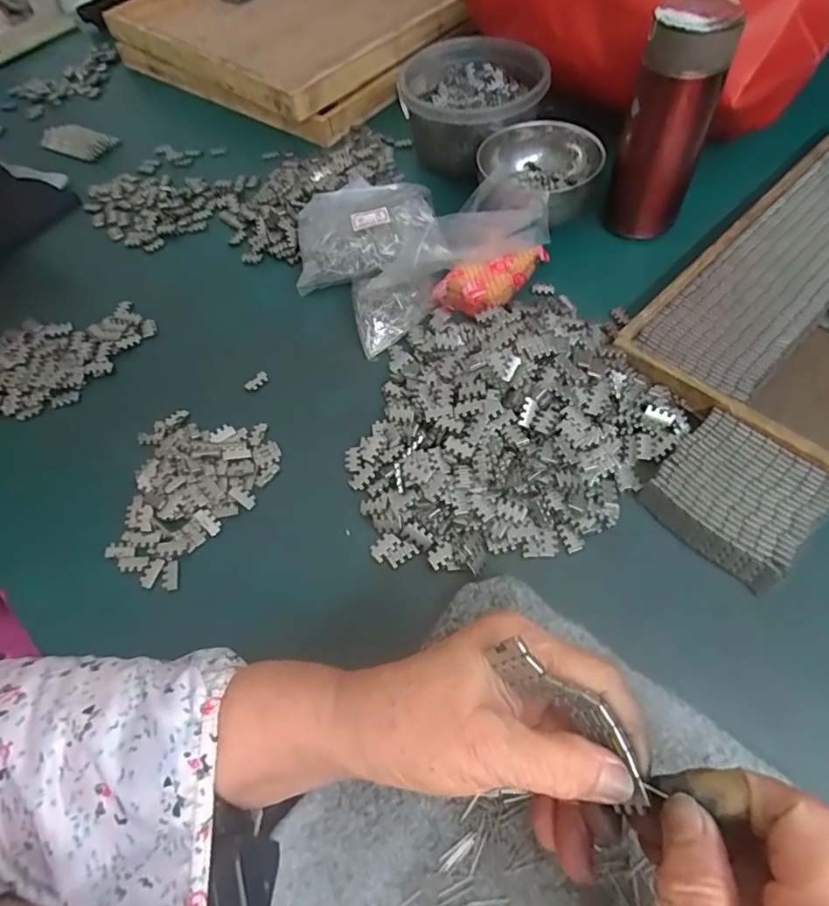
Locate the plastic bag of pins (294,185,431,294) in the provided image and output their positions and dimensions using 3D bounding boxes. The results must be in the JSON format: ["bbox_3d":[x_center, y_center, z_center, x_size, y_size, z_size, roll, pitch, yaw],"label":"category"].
[{"bbox_3d":[-0.046,-0.205,0.496,0.127,0.041,0.105,-7,57,0],"label":"plastic bag of pins"}]

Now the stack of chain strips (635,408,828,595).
[{"bbox_3d":[0.203,0.027,0.336,0.086,0.020,0.086,-37,62,-18],"label":"stack of chain strips"}]

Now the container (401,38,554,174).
[{"bbox_3d":[0.061,-0.341,0.543,0.134,0.079,0.138,-8,57,0],"label":"container"}]

